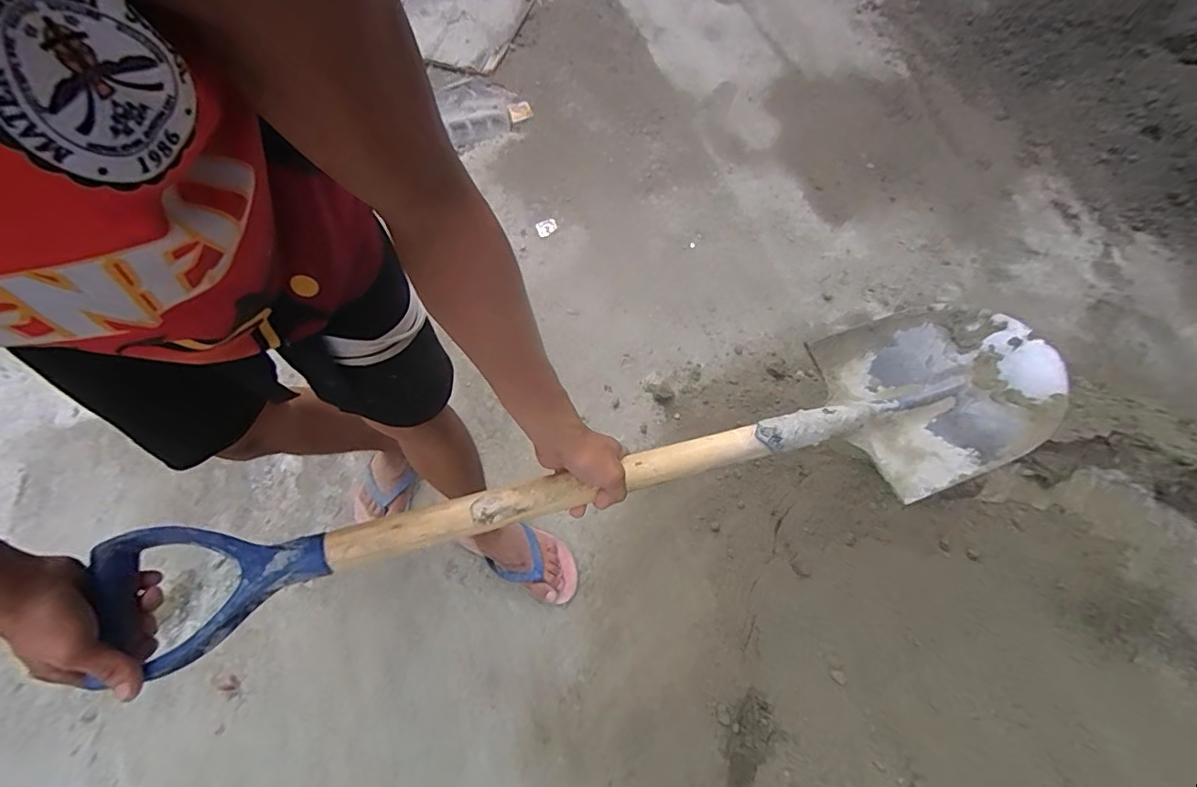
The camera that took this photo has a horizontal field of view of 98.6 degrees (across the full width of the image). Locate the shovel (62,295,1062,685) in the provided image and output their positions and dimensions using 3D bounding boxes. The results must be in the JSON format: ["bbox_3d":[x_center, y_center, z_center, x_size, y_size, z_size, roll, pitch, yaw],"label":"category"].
[{"bbox_3d":[0.096,0.066,0.550,1.049,0.075,0.211,-12,61,-15],"label":"shovel"}]

